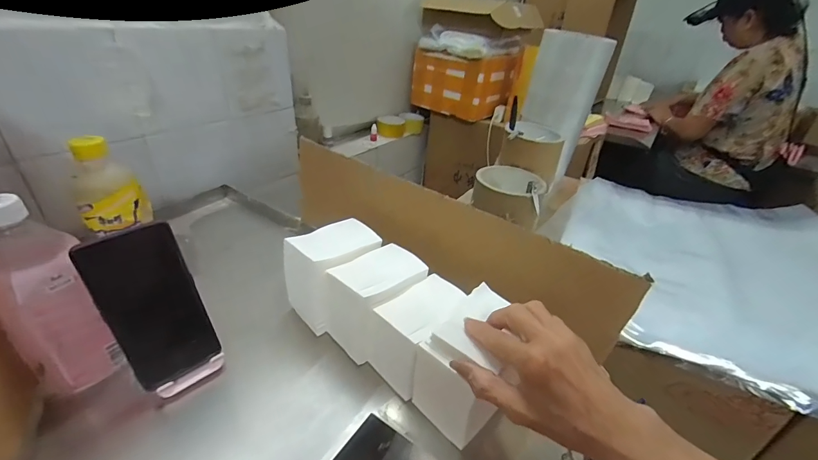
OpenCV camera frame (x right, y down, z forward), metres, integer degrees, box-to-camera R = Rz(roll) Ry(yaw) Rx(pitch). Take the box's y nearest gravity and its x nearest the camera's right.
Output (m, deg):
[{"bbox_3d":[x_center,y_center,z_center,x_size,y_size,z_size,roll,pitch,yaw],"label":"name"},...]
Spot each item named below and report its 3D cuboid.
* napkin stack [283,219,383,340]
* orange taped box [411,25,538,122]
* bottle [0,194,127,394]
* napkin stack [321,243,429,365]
[{"bbox_3d":[-0.094,0.055,0.482,0.102,0.106,0.073,-24,42,-38],"label":"napkin stack"},{"bbox_3d":[0.198,-0.494,1.190,0.313,0.222,0.218,30,39,34],"label":"orange taped box"},{"bbox_3d":[-0.345,0.066,0.353,0.063,0.194,0.068,26,37,30],"label":"bottle"},{"bbox_3d":[-0.041,0.083,0.454,0.109,0.102,0.079,-24,42,-38],"label":"napkin stack"}]

